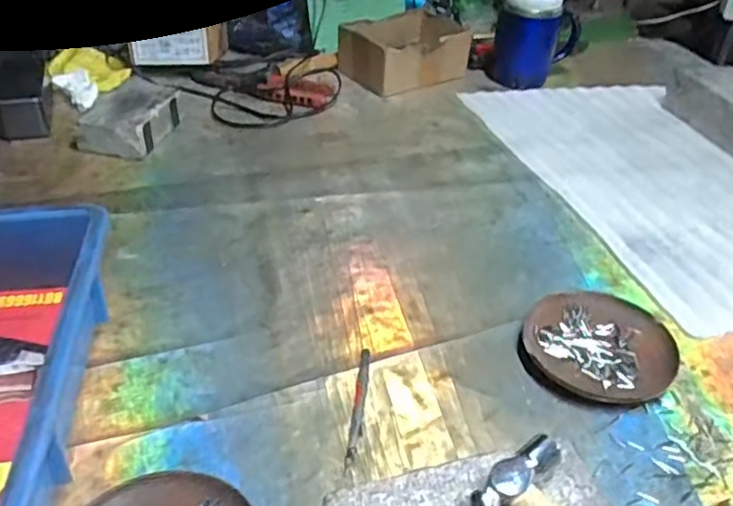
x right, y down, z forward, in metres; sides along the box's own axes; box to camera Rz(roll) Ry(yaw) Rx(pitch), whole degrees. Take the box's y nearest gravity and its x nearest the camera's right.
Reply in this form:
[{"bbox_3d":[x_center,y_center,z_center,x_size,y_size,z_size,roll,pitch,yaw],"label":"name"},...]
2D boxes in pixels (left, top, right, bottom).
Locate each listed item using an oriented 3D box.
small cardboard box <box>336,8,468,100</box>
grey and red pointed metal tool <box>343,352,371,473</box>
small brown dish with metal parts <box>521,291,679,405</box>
[{"bbox_3d":[0.055,-0.292,0.941,0.166,0.066,0.123,-19,42,-25],"label":"small cardboard box"},{"bbox_3d":[-0.005,0.109,0.466,0.009,0.006,0.106,5,37,4],"label":"grey and red pointed metal tool"},{"bbox_3d":[0.183,0.073,0.514,0.114,0.014,0.103,5,38,4],"label":"small brown dish with metal parts"}]

